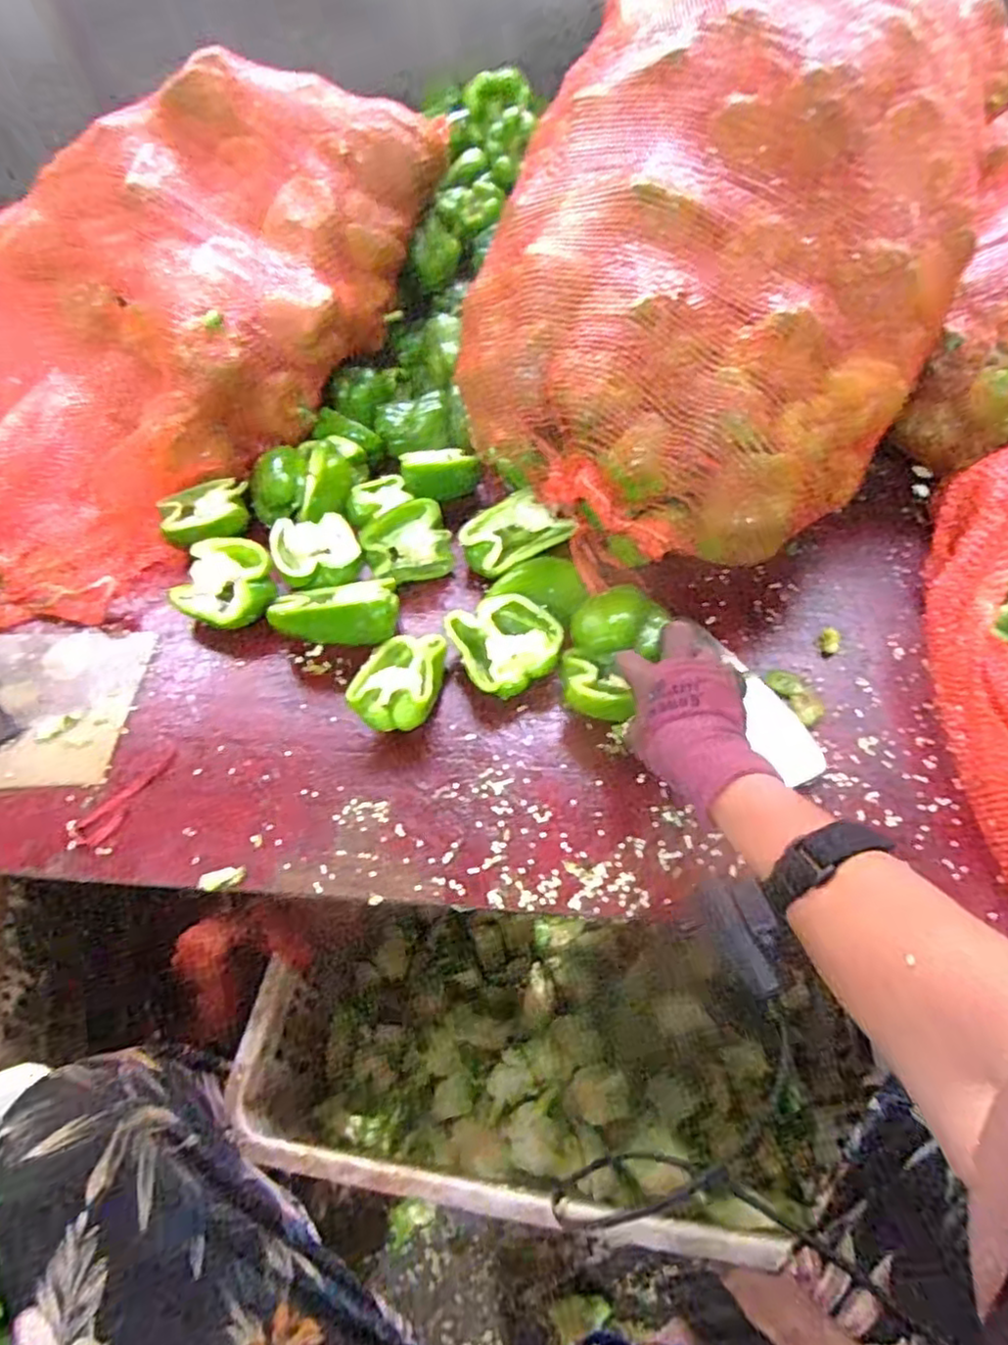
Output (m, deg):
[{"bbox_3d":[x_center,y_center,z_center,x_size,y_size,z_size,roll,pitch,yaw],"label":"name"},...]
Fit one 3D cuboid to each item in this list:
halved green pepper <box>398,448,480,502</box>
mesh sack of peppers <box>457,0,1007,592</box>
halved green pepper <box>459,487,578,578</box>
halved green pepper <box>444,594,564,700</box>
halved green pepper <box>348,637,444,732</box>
[{"bbox_3d":[-0.077,-0.235,0.788,0.083,0.035,0.062,-21,56,-12],"label":"halved green pepper"},{"bbox_3d":[0.217,-0.431,0.668,0.421,0.329,0.560,24,58,18],"label":"mesh sack of peppers"},{"bbox_3d":[0.010,-0.146,0.726,0.110,0.046,0.068,-30,58,-18],"label":"halved green pepper"},{"bbox_3d":[0.002,-0.024,0.634,0.091,0.044,0.099,-1,54,1],"label":"halved green pepper"},{"bbox_3d":[-0.094,0.005,0.611,0.074,0.054,0.114,0,54,2],"label":"halved green pepper"}]

